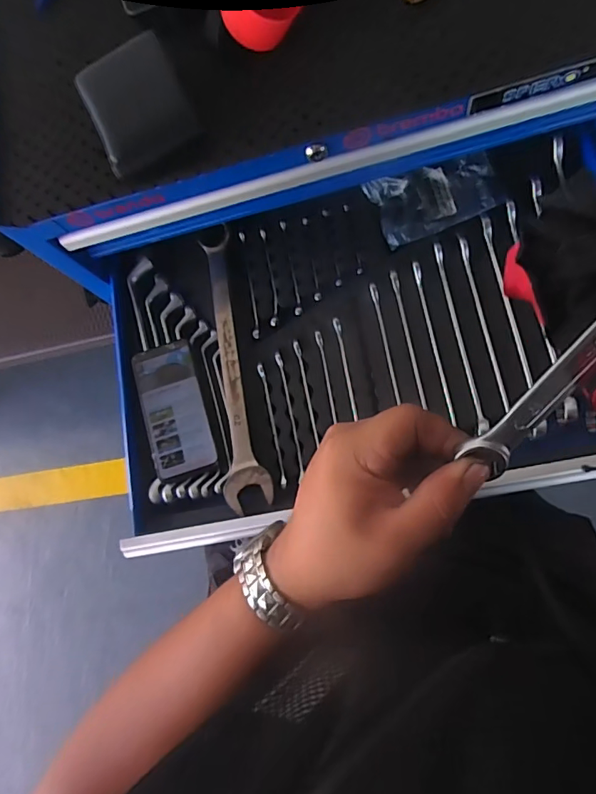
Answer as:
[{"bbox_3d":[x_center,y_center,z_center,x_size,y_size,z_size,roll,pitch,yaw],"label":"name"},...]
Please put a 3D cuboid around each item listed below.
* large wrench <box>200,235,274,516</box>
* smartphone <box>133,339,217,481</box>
[{"bbox_3d":[-0.078,-0.042,0.574,0.050,0.026,0.344,-9,81,4],"label":"large wrench"},{"bbox_3d":[-0.148,0.012,0.578,0.075,0.015,0.160,-17,76,8],"label":"smartphone"}]

